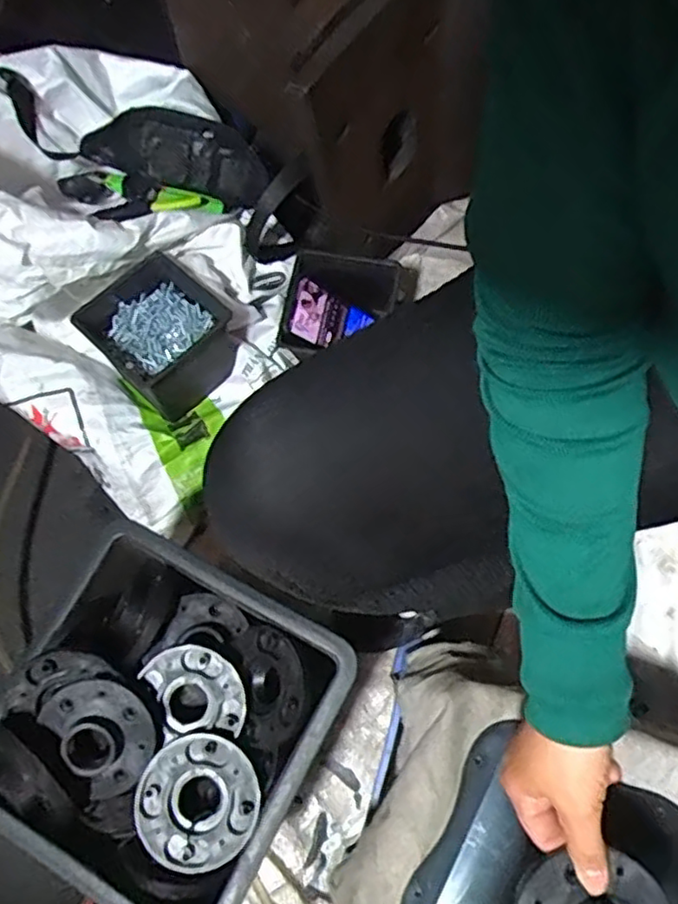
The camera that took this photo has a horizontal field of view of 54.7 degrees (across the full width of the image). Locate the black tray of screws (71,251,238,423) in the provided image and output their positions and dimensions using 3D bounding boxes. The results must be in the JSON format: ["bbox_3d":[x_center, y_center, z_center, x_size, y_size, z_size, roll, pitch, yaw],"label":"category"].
[{"bbox_3d":[-0.201,-0.132,0.765,0.136,0.104,0.128,-43,77,-11],"label":"black tray of screws"}]

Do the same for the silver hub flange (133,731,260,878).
[{"bbox_3d":[-0.114,0.281,0.529,0.096,0.015,0.095,0,73,1],"label":"silver hub flange"}]

